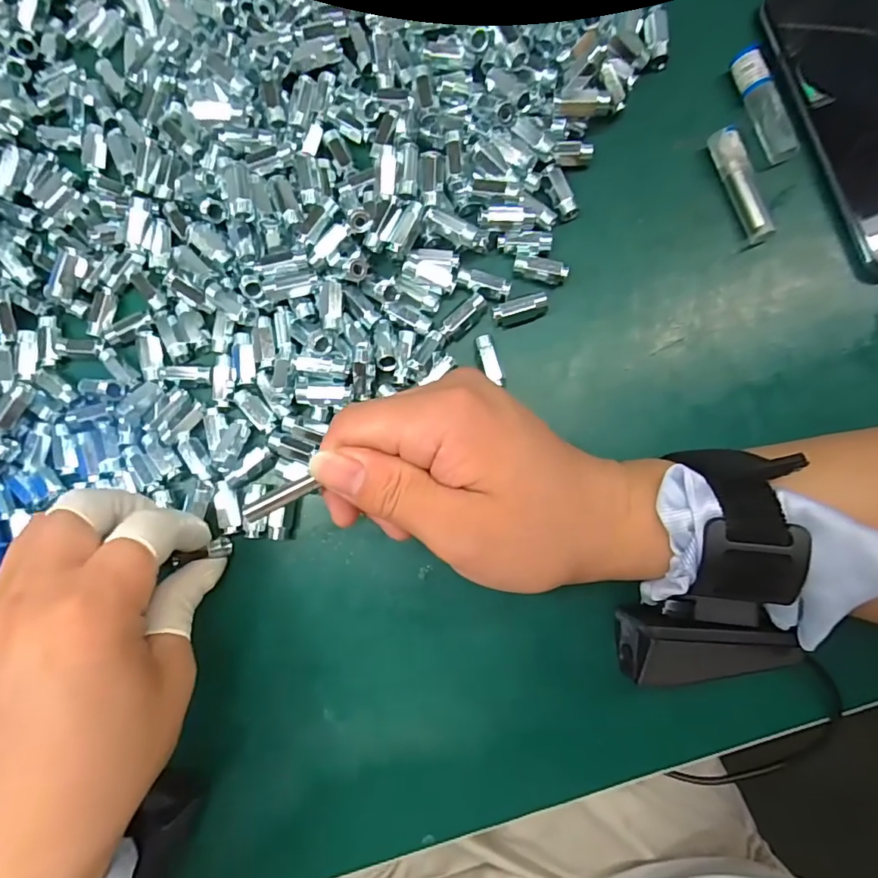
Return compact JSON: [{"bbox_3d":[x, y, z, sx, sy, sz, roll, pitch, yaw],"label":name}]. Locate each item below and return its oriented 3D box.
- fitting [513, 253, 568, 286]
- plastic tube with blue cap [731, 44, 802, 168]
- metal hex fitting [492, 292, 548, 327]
[{"bbox_3d":[0.051,-0.085,0.262,0.026,0.010,0.010,17,87,6],"label":"fitting"},{"bbox_3d":[0.162,-0.166,0.257,0.014,0.013,0.057,-19,84,3],"label":"plastic tube with blue cap"},{"bbox_3d":[0.041,-0.065,0.262,0.027,0.013,0.011,-18,84,3],"label":"metal hex fitting"}]

